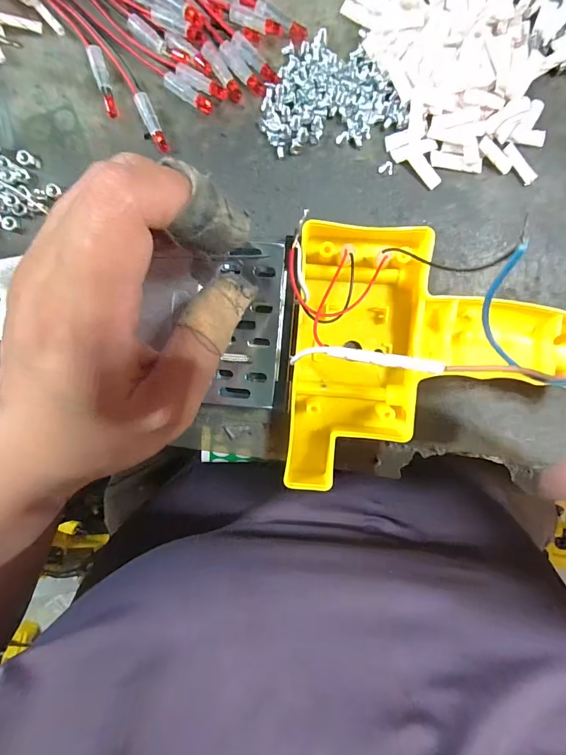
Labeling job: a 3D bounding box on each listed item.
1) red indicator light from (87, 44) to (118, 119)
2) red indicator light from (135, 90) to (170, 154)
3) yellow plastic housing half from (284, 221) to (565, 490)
[{"bbox_3d":[-0.086,-0.142,0.184,0.007,0.004,0.032,-15,98,1],"label":"red indicator light"},{"bbox_3d":[-0.063,-0.124,0.187,0.007,0.005,0.027,-24,97,2],"label":"red indicator light"},{"bbox_3d":[0.079,-0.006,0.188,0.145,0.040,0.121,4,97,-2],"label":"yellow plastic housing half"}]

